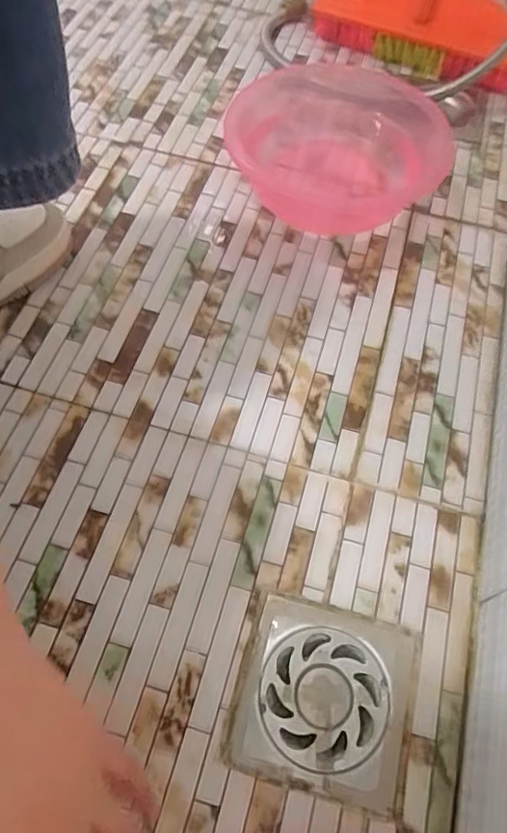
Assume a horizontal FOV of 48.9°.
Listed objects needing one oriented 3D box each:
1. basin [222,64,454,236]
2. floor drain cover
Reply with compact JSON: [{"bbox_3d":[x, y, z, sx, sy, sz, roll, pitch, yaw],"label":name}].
[{"bbox_3d":[0.089,-0.273,0.550,0.193,0.068,0.208,1,61,-2],"label":"basin"},{"bbox_3d":[0.045,0.171,0.342,0.098,0.004,0.100,14,62,5],"label":"floor drain cover"}]

